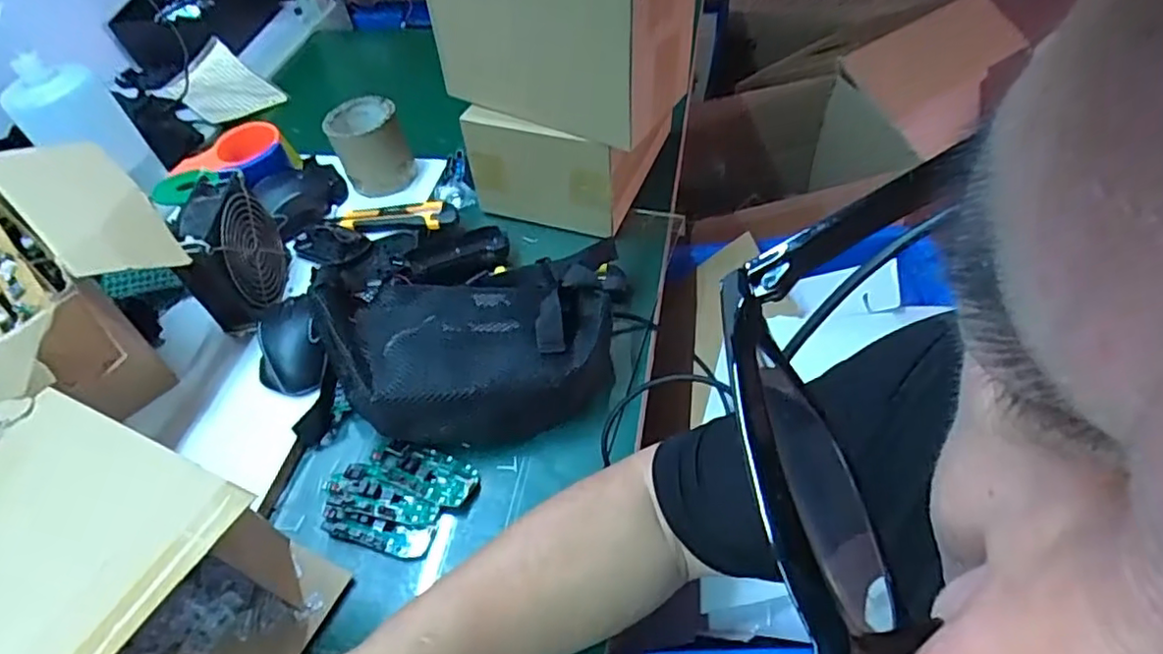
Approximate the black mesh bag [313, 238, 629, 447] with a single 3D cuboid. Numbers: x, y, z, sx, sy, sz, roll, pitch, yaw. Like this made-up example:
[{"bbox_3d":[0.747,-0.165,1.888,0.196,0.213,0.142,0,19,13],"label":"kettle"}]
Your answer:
[{"bbox_3d":[-0.086,0.007,0.568,0.268,0.090,0.172,-9,51,-4],"label":"black mesh bag"}]

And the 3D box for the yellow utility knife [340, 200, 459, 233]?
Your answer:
[{"bbox_3d":[-0.208,-0.128,0.721,0.137,0.013,0.036,1,51,4],"label":"yellow utility knife"}]

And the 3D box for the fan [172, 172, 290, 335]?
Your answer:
[{"bbox_3d":[-0.348,-0.077,0.632,0.055,0.110,0.132,-8,51,-3],"label":"fan"}]

